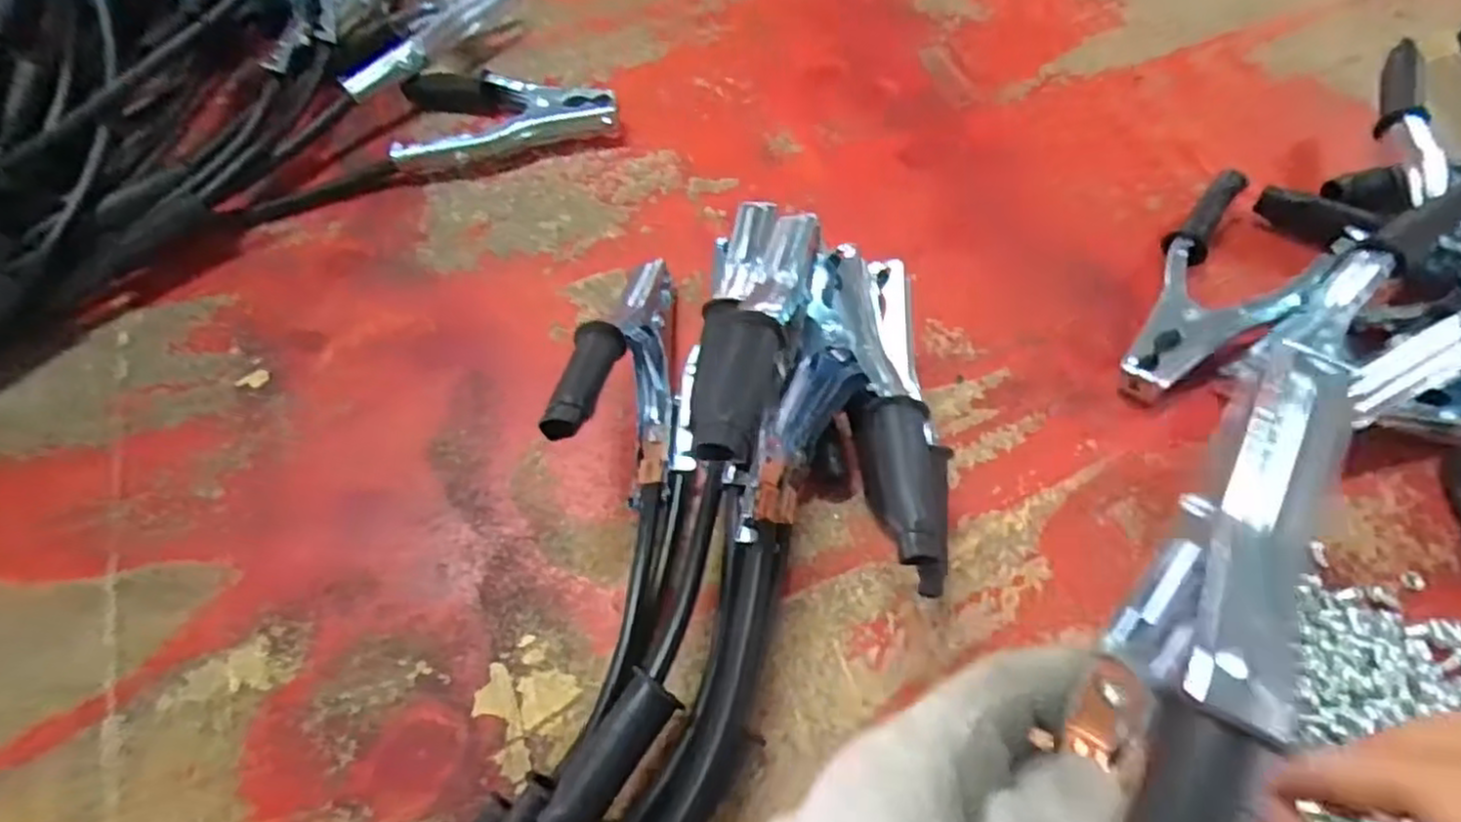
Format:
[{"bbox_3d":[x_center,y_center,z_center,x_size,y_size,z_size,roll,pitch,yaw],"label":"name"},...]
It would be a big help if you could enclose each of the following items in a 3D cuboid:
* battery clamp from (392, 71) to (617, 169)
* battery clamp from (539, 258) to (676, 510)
[{"bbox_3d":[-0.140,-0.185,0.458,0.134,0.025,0.072,-3,62,1],"label":"battery clamp"},{"bbox_3d":[-0.050,-0.028,0.344,0.038,0.083,0.131,-1,62,2],"label":"battery clamp"}]

